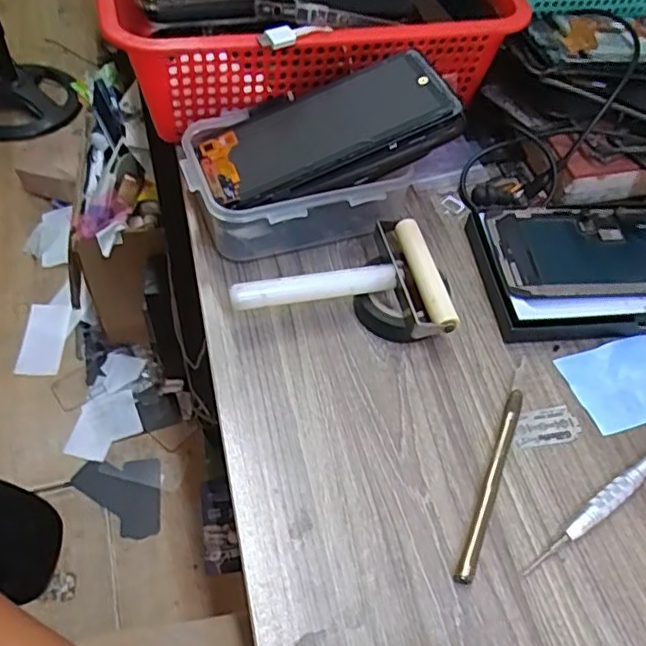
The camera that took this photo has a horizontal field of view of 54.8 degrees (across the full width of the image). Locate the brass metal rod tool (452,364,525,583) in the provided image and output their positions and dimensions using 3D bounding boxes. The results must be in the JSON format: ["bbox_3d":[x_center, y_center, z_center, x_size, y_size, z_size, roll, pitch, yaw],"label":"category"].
[{"bbox_3d":[0.092,0.074,0.331,0.009,0.009,0.133,22,54,11],"label":"brass metal rod tool"}]

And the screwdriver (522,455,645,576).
[{"bbox_3d":[0.150,0.088,0.320,0.125,0.018,0.014,-28,60,-24],"label":"screwdriver"}]

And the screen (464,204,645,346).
[{"bbox_3d":[0.197,-0.036,0.415,0.185,0.023,0.099,-3,53,-7],"label":"screen"}]

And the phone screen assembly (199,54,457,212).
[{"bbox_3d":[0.000,-0.121,0.389,0.154,0.007,0.069,-23,57,-1],"label":"phone screen assembly"}]

